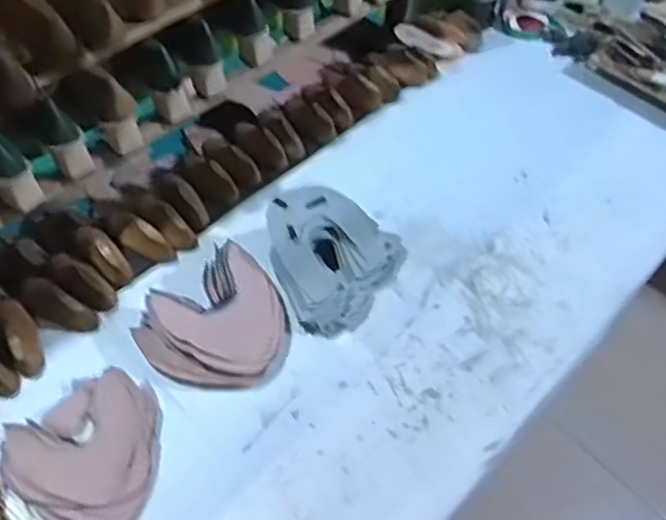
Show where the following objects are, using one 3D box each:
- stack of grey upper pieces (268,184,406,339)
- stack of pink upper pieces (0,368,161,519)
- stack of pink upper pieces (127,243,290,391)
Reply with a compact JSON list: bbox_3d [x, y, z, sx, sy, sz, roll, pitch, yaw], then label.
[{"bbox_3d":[0.002,0.004,0.994,0.209,0.122,0.184,5,54,2],"label":"stack of grey upper pieces"},{"bbox_3d":[-0.313,0.248,0.855,0.203,0.027,0.194,29,58,18],"label":"stack of pink upper pieces"},{"bbox_3d":[-0.167,0.092,0.943,0.203,0.064,0.198,-36,63,-24],"label":"stack of pink upper pieces"}]

